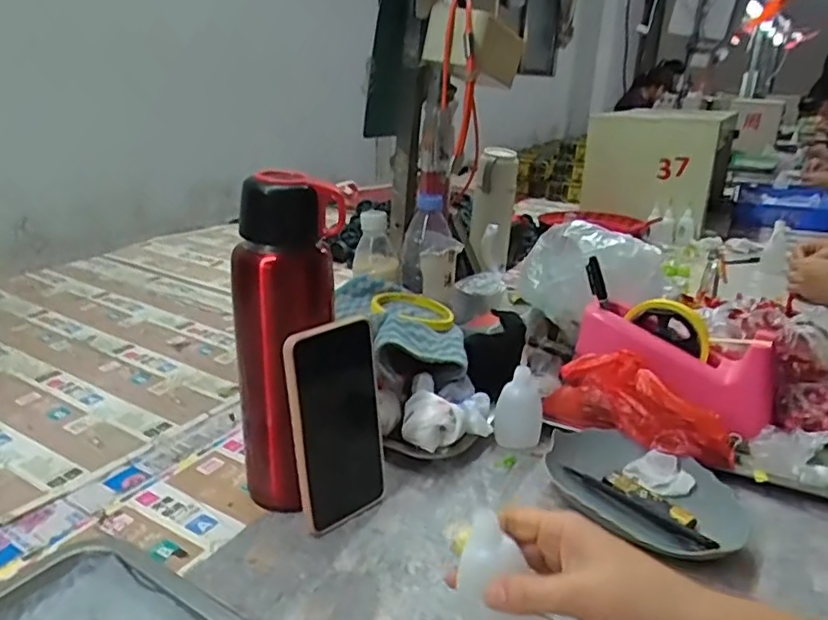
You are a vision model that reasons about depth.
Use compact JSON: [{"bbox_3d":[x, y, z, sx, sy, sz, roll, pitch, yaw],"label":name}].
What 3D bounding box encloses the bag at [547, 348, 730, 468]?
[{"bbox_3d":[0.207,0.091,0.583,0.170,0.077,0.046,18,26,35],"label":"bag"}]

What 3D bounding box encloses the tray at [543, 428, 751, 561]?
[{"bbox_3d":[0.189,0.149,0.527,0.108,0.026,0.159,-17,28,-41],"label":"tray"}]

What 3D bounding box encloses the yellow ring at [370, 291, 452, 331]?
[{"bbox_3d":[-0.002,-0.001,0.707,0.092,0.015,0.089,2,21,0],"label":"yellow ring"}]

